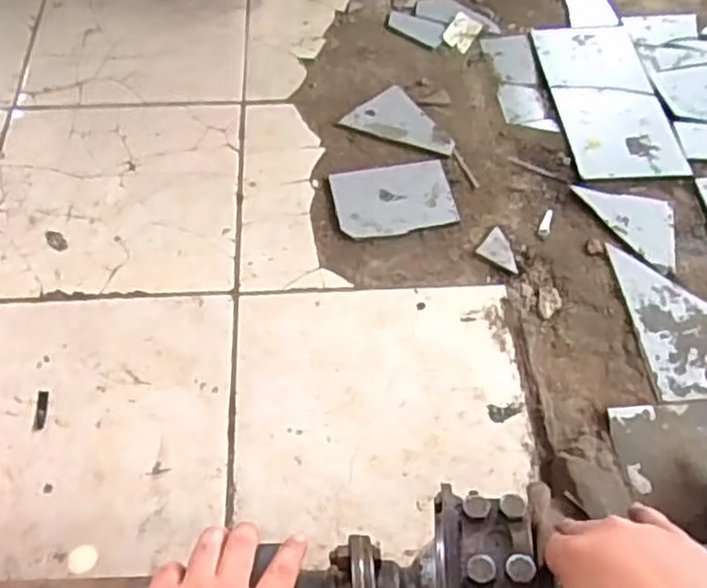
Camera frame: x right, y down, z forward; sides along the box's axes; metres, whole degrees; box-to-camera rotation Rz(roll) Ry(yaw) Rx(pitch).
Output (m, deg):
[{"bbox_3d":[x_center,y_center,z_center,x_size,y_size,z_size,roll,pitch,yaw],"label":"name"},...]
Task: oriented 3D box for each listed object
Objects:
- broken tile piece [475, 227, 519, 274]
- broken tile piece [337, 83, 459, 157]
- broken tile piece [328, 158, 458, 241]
[{"bbox_3d":[0.230,-0.065,1.094,0.069,0.013,0.053,39,67,16],"label":"broken tile piece"},{"bbox_3d":[0.088,-0.301,1.215,0.187,0.013,0.106,19,63,7],"label":"broken tile piece"},{"bbox_3d":[0.063,-0.152,1.134,0.183,0.013,0.126,-7,63,-6],"label":"broken tile piece"}]

